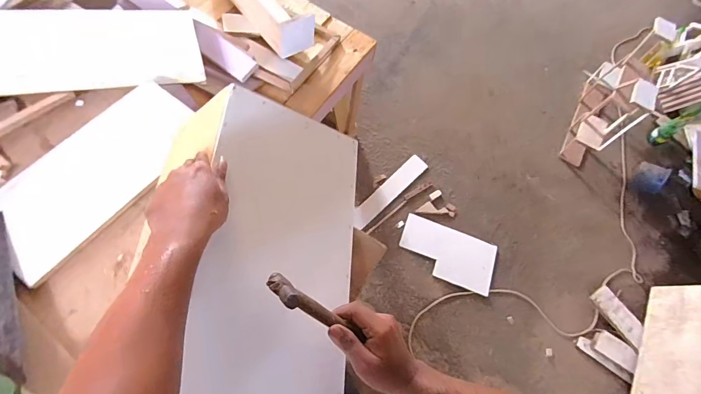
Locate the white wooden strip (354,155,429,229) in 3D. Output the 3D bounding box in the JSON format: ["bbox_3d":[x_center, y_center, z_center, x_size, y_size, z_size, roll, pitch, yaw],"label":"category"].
[{"bbox_3d":[0.180,-0.029,1.685,0.089,0.027,0.473,42,69,15],"label":"white wooden strip"}]

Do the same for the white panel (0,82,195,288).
[{"bbox_3d":[-0.549,-0.061,0.817,0.212,0.025,0.459,36,68,8],"label":"white panel"}]

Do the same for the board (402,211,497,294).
[{"bbox_3d":[0.414,0.239,1.593,0.403,0.019,0.229,22,67,7],"label":"board"}]

